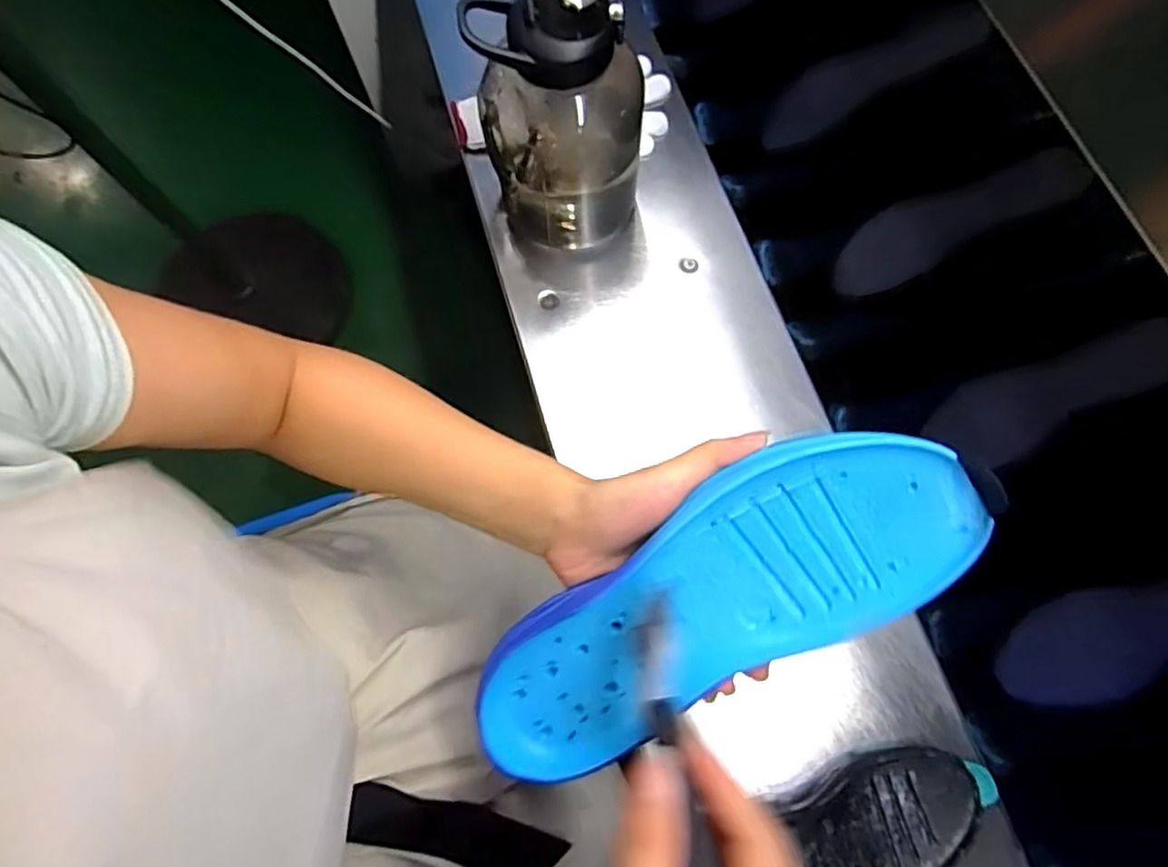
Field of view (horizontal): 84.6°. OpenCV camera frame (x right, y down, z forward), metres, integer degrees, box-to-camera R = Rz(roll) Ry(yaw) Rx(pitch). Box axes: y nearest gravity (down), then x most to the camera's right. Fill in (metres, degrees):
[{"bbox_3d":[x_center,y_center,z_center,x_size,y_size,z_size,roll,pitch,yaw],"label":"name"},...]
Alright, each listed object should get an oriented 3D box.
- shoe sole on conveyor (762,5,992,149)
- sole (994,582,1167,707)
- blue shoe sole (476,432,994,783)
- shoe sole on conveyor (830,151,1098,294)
[{"bbox_3d":[0.291,-0.373,0.668,0.217,0.026,0.063,-23,74,19],"label":"shoe sole on conveyor"},{"bbox_3d":[0.447,0.150,0.498,0.237,0.011,0.073,-23,74,13],"label":"sole"},{"bbox_3d":[0.058,0.081,0.307,0.247,0.024,0.087,-33,76,10],"label":"blue shoe sole"},{"bbox_3d":[0.348,-0.202,0.613,0.220,0.016,0.074,-24,74,17],"label":"shoe sole on conveyor"}]

